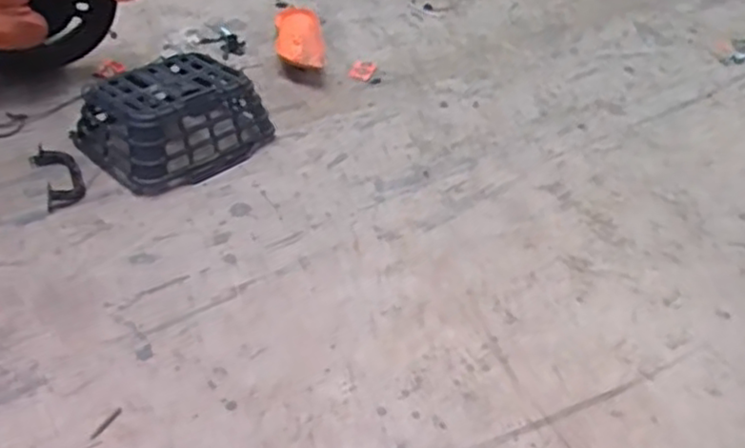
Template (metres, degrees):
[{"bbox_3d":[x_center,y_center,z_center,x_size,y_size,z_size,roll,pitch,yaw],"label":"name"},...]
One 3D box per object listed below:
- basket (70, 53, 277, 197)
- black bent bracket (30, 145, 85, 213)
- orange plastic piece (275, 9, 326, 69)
[{"bbox_3d":[-0.362,-0.188,1.270,0.211,0.129,0.285,33,47,25],"label":"basket"},{"bbox_3d":[-0.532,-0.083,1.189,0.062,0.027,0.148,-17,48,-25],"label":"black bent bracket"},{"bbox_3d":[-0.171,-0.440,1.646,0.112,0.042,0.244,0,43,-9],"label":"orange plastic piece"}]

